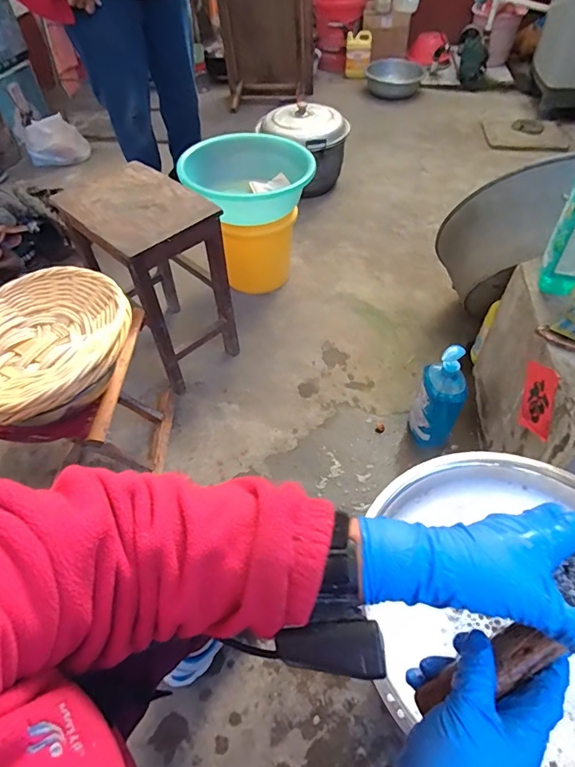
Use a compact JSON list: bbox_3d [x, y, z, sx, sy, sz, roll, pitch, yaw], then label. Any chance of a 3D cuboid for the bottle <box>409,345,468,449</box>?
[{"bbox_3d":[0.339,0.043,0.983,0.098,0.282,0.100,13,53,15],"label":"bottle"}]

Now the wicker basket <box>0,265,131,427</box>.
[{"bbox_3d":[-0.395,-0.064,0.691,0.285,0.064,0.272,-30,54,-18],"label":"wicker basket"}]

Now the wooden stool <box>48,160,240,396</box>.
[{"bbox_3d":[-0.317,-0.248,1.109,0.235,0.448,0.310,-37,57,-23],"label":"wooden stool"}]

